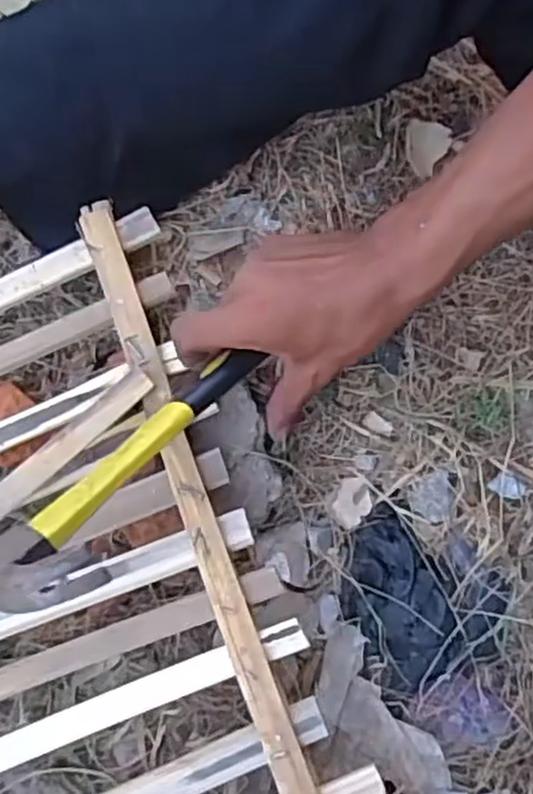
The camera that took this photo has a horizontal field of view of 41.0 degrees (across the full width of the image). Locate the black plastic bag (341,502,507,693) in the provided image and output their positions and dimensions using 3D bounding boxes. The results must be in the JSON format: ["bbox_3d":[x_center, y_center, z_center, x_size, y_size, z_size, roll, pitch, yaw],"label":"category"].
[{"bbox_3d":[0.090,0.126,0.428,0.097,0.022,0.090,26,81,5],"label":"black plastic bag"}]

